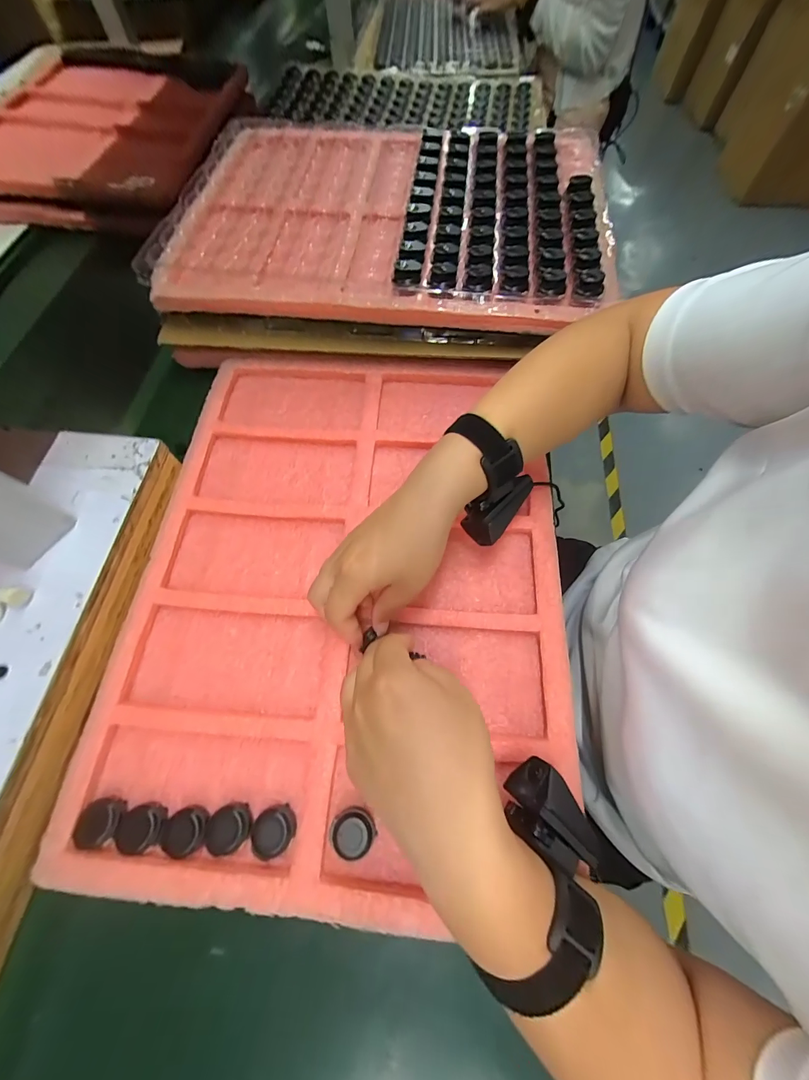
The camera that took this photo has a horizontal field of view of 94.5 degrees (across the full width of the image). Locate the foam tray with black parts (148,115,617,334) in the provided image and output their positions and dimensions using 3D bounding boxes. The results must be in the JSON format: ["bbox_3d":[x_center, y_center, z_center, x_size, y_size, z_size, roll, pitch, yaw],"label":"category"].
[{"bbox_3d":[-0.016,-0.409,0.450,0.477,0.044,0.368,6,66,3],"label":"foam tray with black parts"}]

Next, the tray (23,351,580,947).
[{"bbox_3d":[-0.049,0.022,0.347,0.368,0.033,0.484,5,67,0],"label":"tray"}]

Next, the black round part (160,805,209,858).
[{"bbox_3d":[-0.156,0.209,0.269,0.030,0.014,0.027,2,66,1],"label":"black round part"}]

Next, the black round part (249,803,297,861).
[{"bbox_3d":[-0.094,0.207,0.267,0.028,0.016,0.031,39,71,16],"label":"black round part"}]

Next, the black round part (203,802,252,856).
[{"bbox_3d":[-0.126,0.208,0.268,0.030,0.015,0.028,-4,66,-1],"label":"black round part"}]

